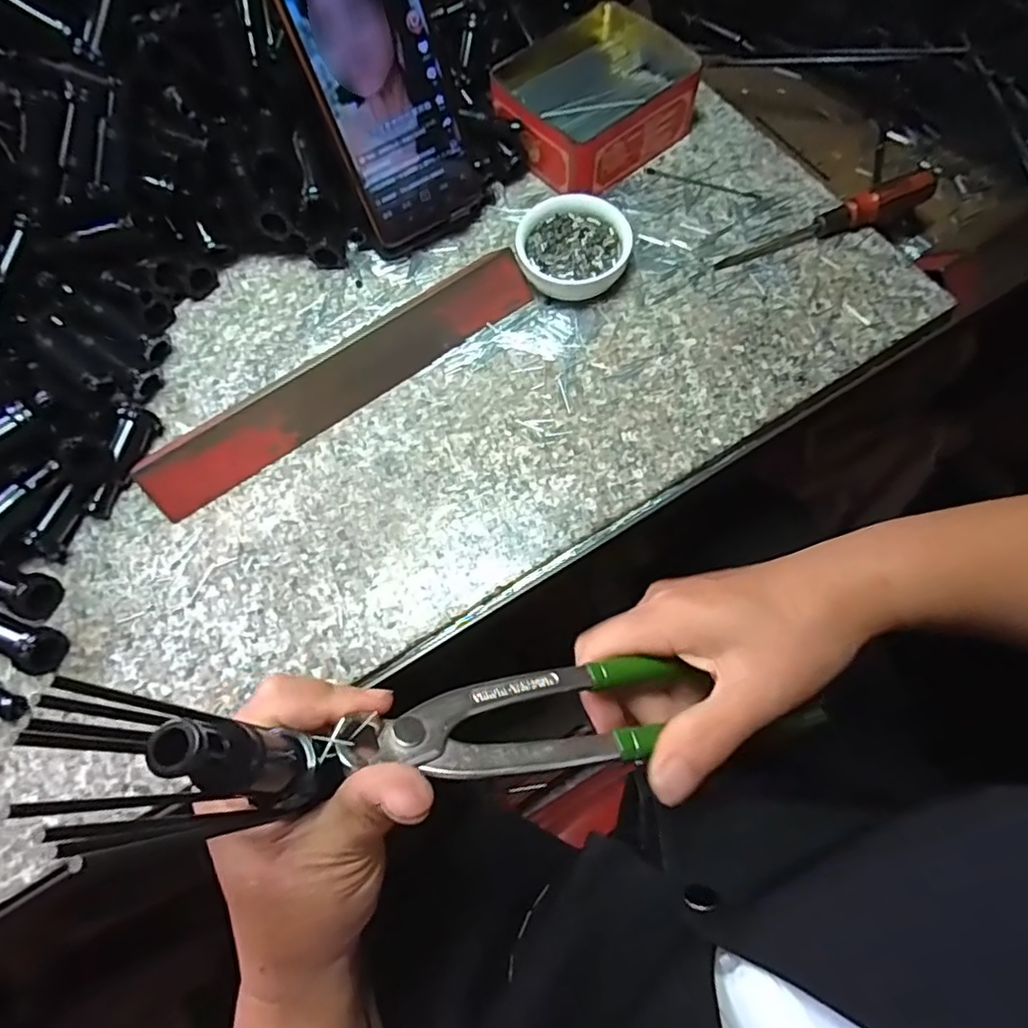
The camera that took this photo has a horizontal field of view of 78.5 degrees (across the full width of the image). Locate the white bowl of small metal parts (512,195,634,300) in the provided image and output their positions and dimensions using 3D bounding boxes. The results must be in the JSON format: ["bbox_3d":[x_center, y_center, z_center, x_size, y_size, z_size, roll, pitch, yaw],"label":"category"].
[{"bbox_3d":[0.038,-0.169,0.407,0.072,0.028,0.061,8,69,6],"label":"white bowl of small metal parts"}]

